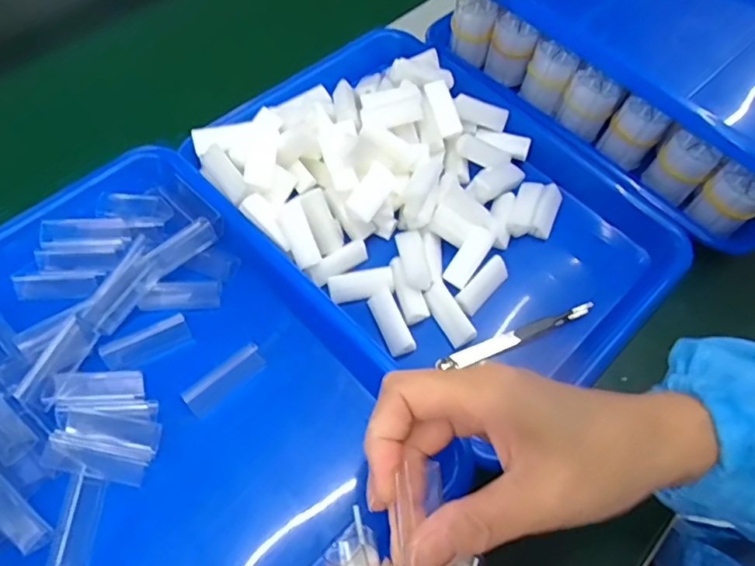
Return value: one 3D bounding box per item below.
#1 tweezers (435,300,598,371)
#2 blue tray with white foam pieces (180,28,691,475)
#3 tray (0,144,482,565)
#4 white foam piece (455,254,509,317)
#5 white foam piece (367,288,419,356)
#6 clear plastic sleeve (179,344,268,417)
[{"bbox_3d":[0.099,0.038,0.392,0.118,0.014,0.011,-17,63,-14],"label":"tweezers"},{"bbox_3d":[0.050,-0.062,0.428,0.241,0.064,0.320,-39,70,-23],"label":"blue tray with white foam pieces"},{"bbox_3d":[-0.138,0.075,0.339,0.321,0.038,0.246,42,66,18],"label":"tray"},{"bbox_3d":[0.077,0.003,0.410,0.018,0.020,0.047,41,65,17],"label":"white foam piece"},{"bbox_3d":[0.010,0.028,0.386,0.018,0.011,0.046,-21,64,-16],"label":"white foam piece"},{"bbox_3d":[-0.097,0.062,0.360,0.054,0.004,0.021,-37,69,-22],"label":"clear plastic sleeve"}]

